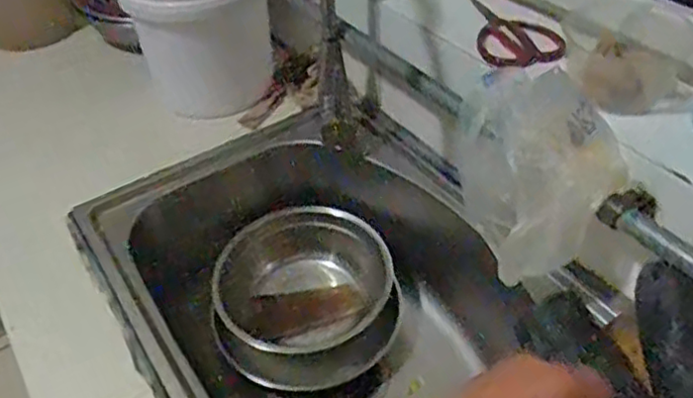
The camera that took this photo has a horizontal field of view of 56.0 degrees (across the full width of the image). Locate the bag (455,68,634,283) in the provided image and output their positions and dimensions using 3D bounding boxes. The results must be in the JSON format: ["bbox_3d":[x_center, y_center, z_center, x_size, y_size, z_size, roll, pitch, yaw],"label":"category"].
[{"bbox_3d":[0.181,-0.028,0.623,0.108,0.173,0.147,-9,43,-6],"label":"bag"}]

